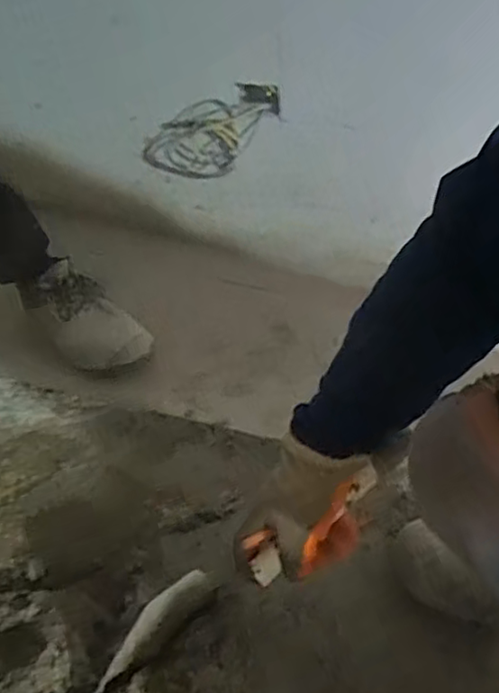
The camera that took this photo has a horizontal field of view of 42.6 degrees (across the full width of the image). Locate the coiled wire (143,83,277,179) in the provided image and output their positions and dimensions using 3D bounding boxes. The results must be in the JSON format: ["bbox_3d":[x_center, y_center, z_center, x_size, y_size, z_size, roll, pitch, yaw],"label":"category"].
[{"bbox_3d":[-0.061,-0.359,1.097,0.272,0.120,0.028,-20,29,32],"label":"coiled wire"}]

